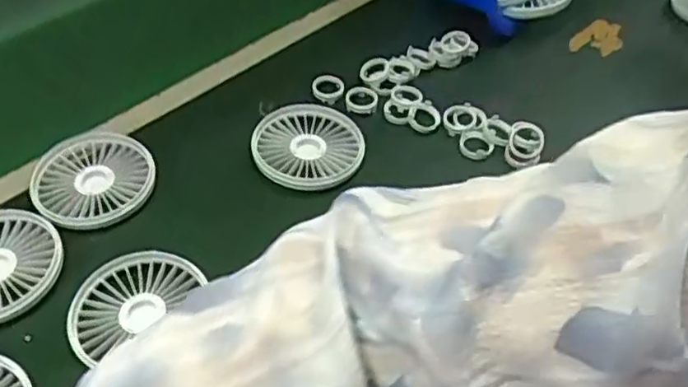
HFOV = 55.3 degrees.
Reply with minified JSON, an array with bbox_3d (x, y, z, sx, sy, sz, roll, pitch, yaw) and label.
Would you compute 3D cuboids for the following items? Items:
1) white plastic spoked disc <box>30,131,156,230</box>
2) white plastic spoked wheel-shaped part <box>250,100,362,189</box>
[{"bbox_3d":[-0.190,-0.011,0.496,0.085,0.013,0.088,1,47,-2],"label":"white plastic spoked disc"},{"bbox_3d":[-0.031,-0.038,0.527,0.085,0.016,0.086,3,53,-4],"label":"white plastic spoked wheel-shaped part"}]

